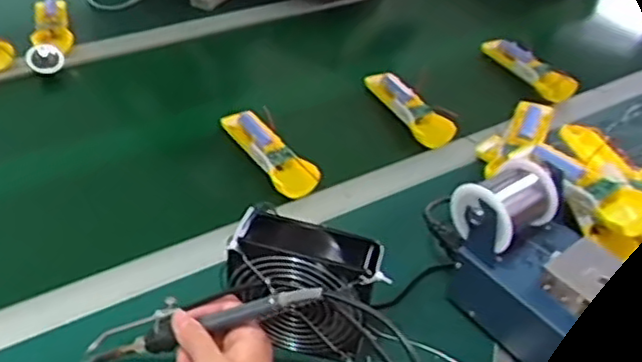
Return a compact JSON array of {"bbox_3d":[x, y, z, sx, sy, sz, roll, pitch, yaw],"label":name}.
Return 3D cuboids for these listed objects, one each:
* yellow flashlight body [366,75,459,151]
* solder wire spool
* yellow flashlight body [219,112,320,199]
[{"bbox_3d":[0.117,-0.100,0.891,0.047,0.028,0.163,-11,42,-20],"label":"yellow flashlight body"},{"bbox_3d":[0.169,0.019,0.608,0.083,0.057,0.064,-22,47,-30],"label":"solder wire spool"},{"bbox_3d":[-0.061,-0.038,0.806,0.045,0.030,0.159,-18,45,-27],"label":"yellow flashlight body"}]

